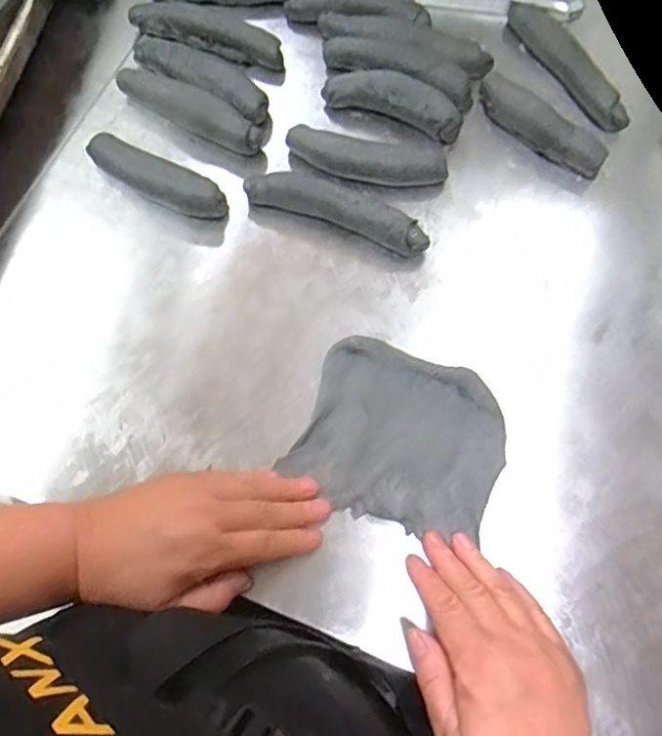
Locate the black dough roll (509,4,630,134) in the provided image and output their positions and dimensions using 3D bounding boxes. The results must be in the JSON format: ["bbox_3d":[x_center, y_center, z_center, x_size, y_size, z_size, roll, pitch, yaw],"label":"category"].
[{"bbox_3d":[0.202,-0.261,0.510,0.021,0.030,0.148,-30,72,-11],"label":"black dough roll"}]

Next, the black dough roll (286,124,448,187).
[{"bbox_3d":[0.028,-0.170,0.477,0.128,0.026,0.035,9,69,4],"label":"black dough roll"}]

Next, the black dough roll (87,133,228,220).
[{"bbox_3d":[-0.139,-0.149,0.471,0.117,0.034,0.027,22,70,9],"label":"black dough roll"}]

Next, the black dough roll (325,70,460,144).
[{"bbox_3d":[0.054,-0.225,0.500,0.116,0.028,0.038,21,70,8],"label":"black dough roll"}]

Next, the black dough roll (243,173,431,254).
[{"bbox_3d":[0.006,-0.122,0.463,0.144,0.030,0.030,23,70,9],"label":"black dough roll"}]

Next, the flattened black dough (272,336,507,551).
[{"bbox_3d":[0.048,0.046,0.403,0.132,0.014,0.112,18,70,7],"label":"flattened black dough"}]

